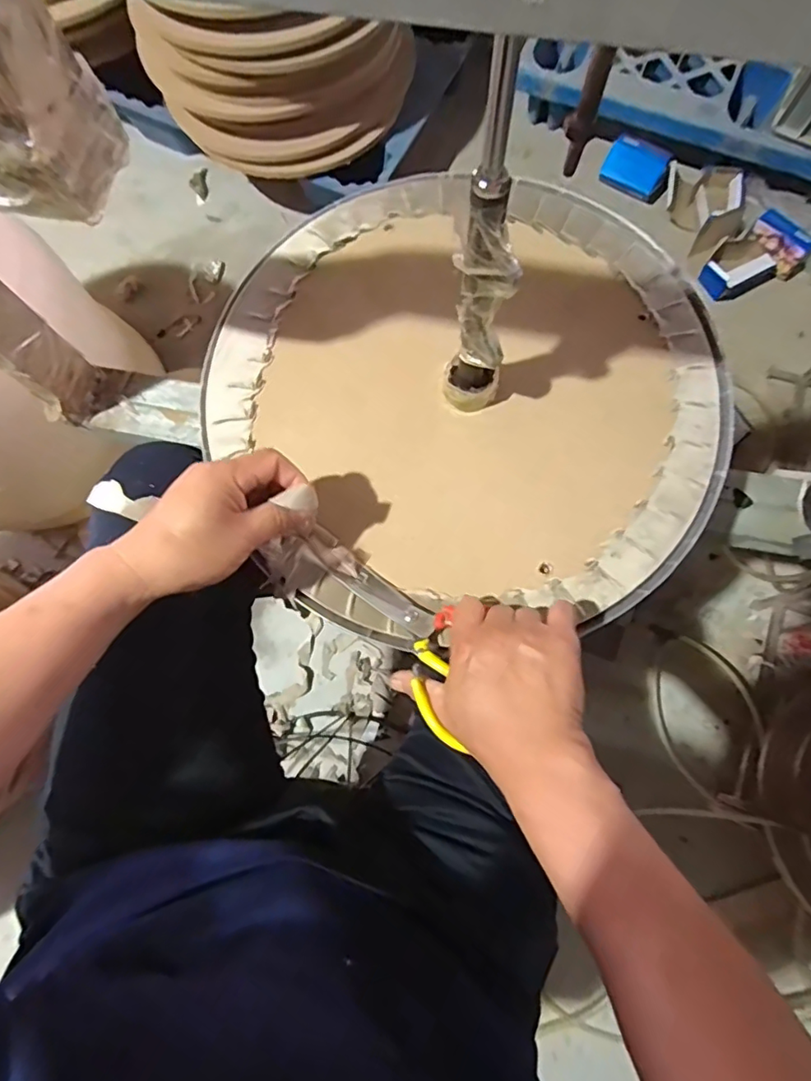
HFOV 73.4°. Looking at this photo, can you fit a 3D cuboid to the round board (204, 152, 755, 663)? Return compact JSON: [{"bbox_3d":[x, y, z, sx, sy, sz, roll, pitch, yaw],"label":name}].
[{"bbox_3d":[0.059,-0.154,0.509,0.443,0.019,0.474,0,76,2],"label":"round board"}]

